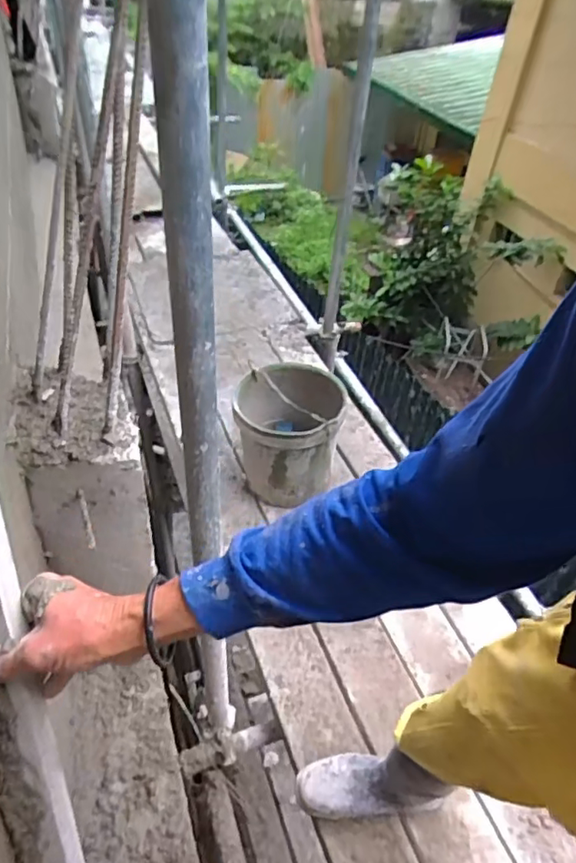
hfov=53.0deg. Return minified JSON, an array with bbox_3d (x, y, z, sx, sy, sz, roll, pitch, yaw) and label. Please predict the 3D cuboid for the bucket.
[{"bbox_3d":[-0.006,0.005,1.670,0.285,0.308,0.313,3,41,-3],"label":"bucket"}]

